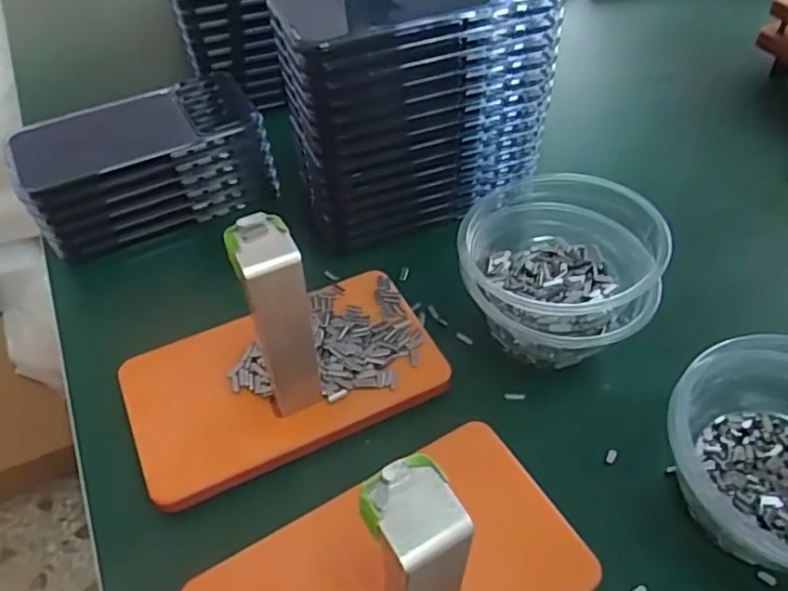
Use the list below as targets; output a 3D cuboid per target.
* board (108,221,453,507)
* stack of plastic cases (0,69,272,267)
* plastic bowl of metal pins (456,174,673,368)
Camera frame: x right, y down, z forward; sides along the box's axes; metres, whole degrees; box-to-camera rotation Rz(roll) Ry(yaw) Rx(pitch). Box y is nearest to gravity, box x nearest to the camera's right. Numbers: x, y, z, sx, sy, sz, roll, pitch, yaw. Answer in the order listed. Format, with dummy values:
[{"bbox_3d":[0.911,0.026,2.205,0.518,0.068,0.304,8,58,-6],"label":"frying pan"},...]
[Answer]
[{"bbox_3d":[-0.063,0.009,0.318,0.169,0.115,0.096,-20,52,-16],"label":"board"},{"bbox_3d":[-0.180,-0.102,0.457,0.166,0.070,0.092,-17,51,-14],"label":"stack of plastic cases"},{"bbox_3d":[0.095,-0.015,0.373,0.110,0.070,0.097,16,51,14],"label":"plastic bowl of metal pins"}]

